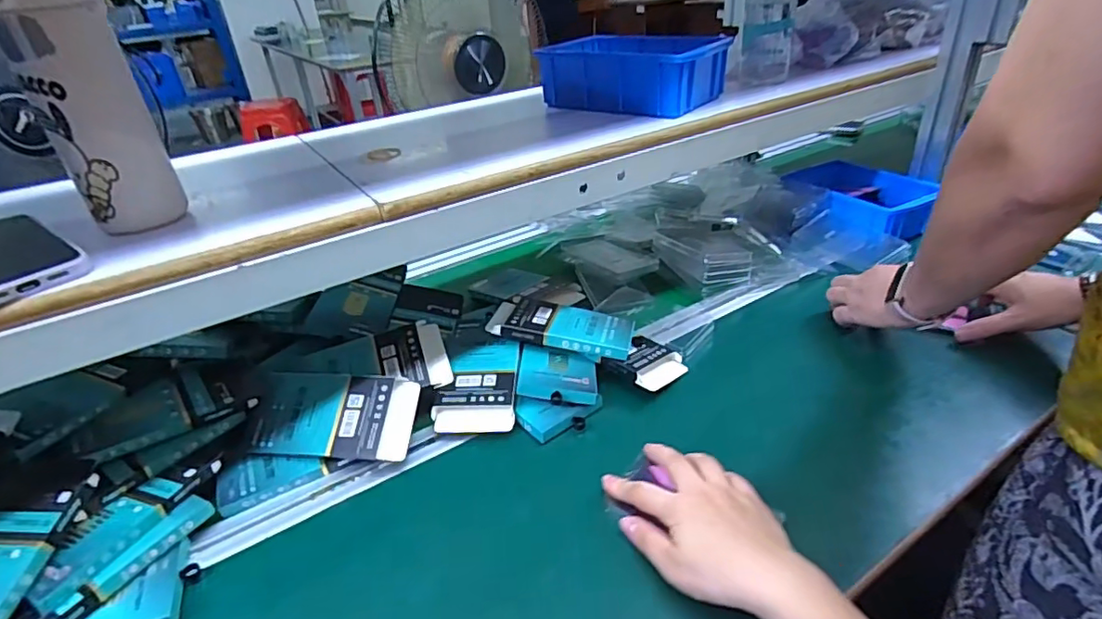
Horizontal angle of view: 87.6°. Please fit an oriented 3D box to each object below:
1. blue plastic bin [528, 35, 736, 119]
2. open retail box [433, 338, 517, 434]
[{"bbox_3d":[0.099,-0.285,0.691,0.200,0.062,0.144,21,40,37],"label":"blue plastic bin"},{"bbox_3d":[-0.071,0.077,0.595,0.077,0.032,0.115,-1,34,6],"label":"open retail box"}]

